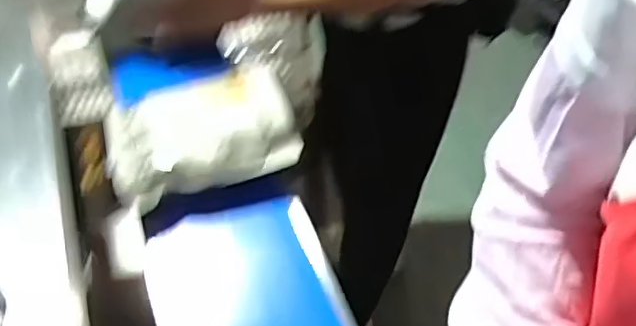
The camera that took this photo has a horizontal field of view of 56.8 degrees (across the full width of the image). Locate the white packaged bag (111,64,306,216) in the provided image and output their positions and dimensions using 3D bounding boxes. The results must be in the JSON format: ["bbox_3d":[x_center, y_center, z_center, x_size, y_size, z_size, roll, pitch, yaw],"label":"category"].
[{"bbox_3d":[-0.123,-0.042,0.607,0.185,0.048,0.163,-16,48,-15],"label":"white packaged bag"}]

